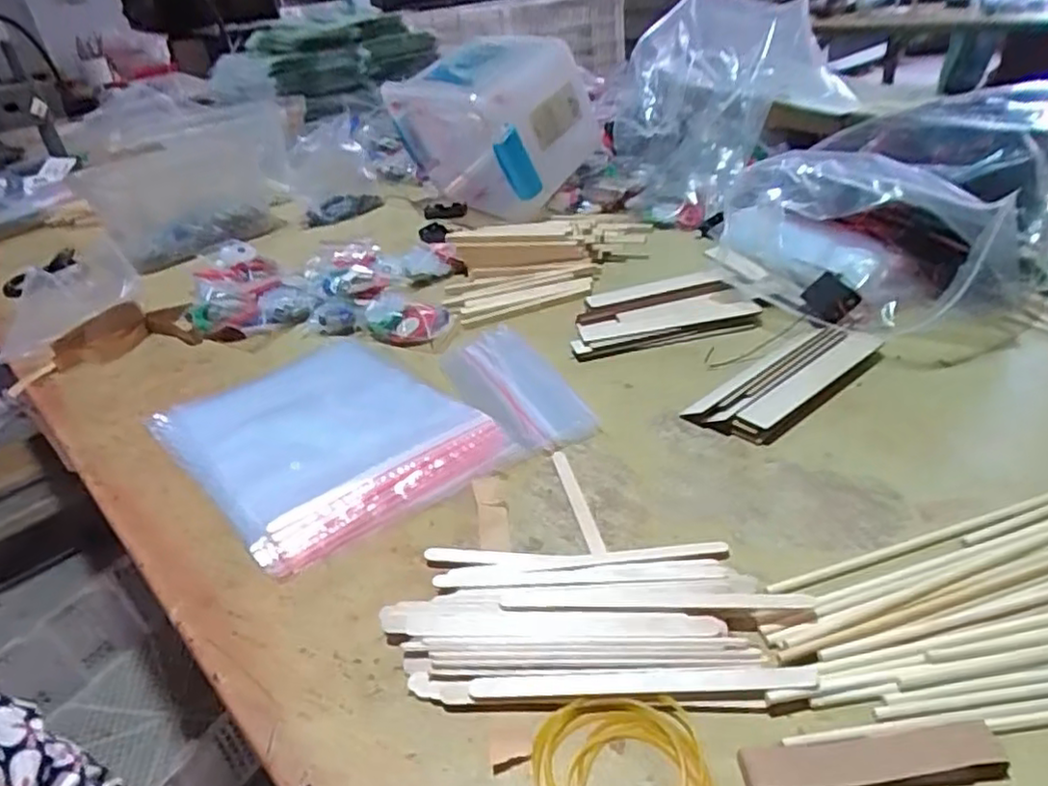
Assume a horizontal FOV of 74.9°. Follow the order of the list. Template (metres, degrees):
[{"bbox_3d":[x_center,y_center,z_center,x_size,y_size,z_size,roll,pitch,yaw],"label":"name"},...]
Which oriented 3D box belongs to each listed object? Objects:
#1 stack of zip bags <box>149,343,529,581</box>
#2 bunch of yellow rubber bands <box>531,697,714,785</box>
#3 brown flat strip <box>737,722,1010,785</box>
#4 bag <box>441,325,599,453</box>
[{"bbox_3d":[-0.157,0.029,0.530,0.183,0.016,0.264,-29,38,-30],"label":"stack of zip bags"},{"bbox_3d":[0.042,0.166,0.281,0.072,0.006,0.086,-9,32,-3],"label":"bunch of yellow rubber bands"},{"bbox_3d":[0.142,0.151,0.280,0.101,0.008,0.022,-7,32,1],"label":"brown flat strip"},{"bbox_3d":[-0.012,-0.006,0.555,0.073,0.015,0.176,-18,34,-16],"label":"bag"}]

